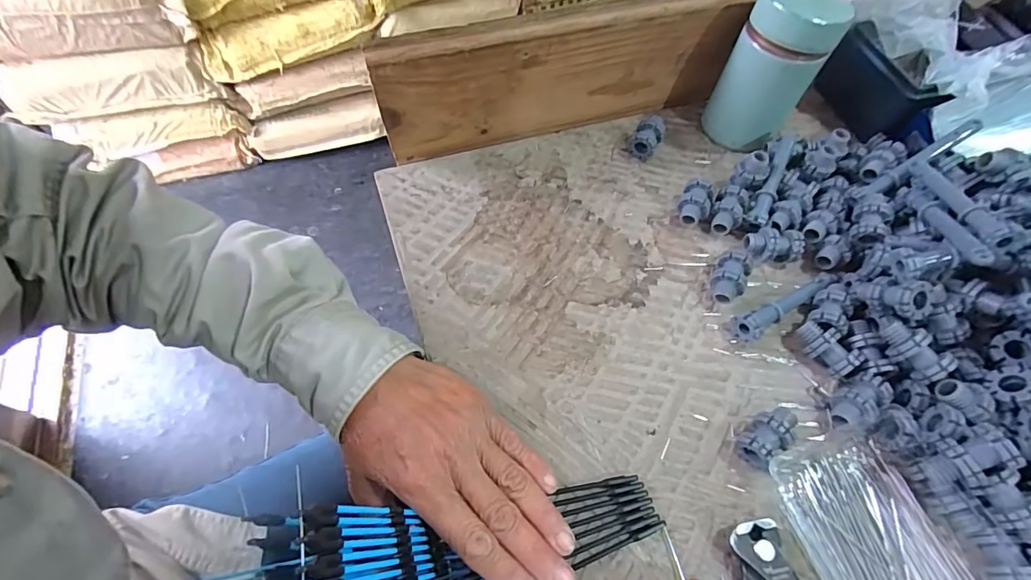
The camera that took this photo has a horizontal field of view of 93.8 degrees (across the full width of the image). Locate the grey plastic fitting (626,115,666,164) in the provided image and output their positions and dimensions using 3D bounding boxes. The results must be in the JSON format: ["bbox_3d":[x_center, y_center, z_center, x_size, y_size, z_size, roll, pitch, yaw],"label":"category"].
[{"bbox_3d":[0.113,-0.133,0.414,0.024,0.024,0.039,27,62,12],"label":"grey plastic fitting"}]

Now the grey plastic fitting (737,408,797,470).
[{"bbox_3d":[0.151,0.088,0.287,0.039,0.023,0.022,-28,65,-18],"label":"grey plastic fitting"}]

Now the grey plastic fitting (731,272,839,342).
[{"bbox_3d":[0.191,0.009,0.336,0.091,0.018,0.018,-26,64,-17],"label":"grey plastic fitting"}]

